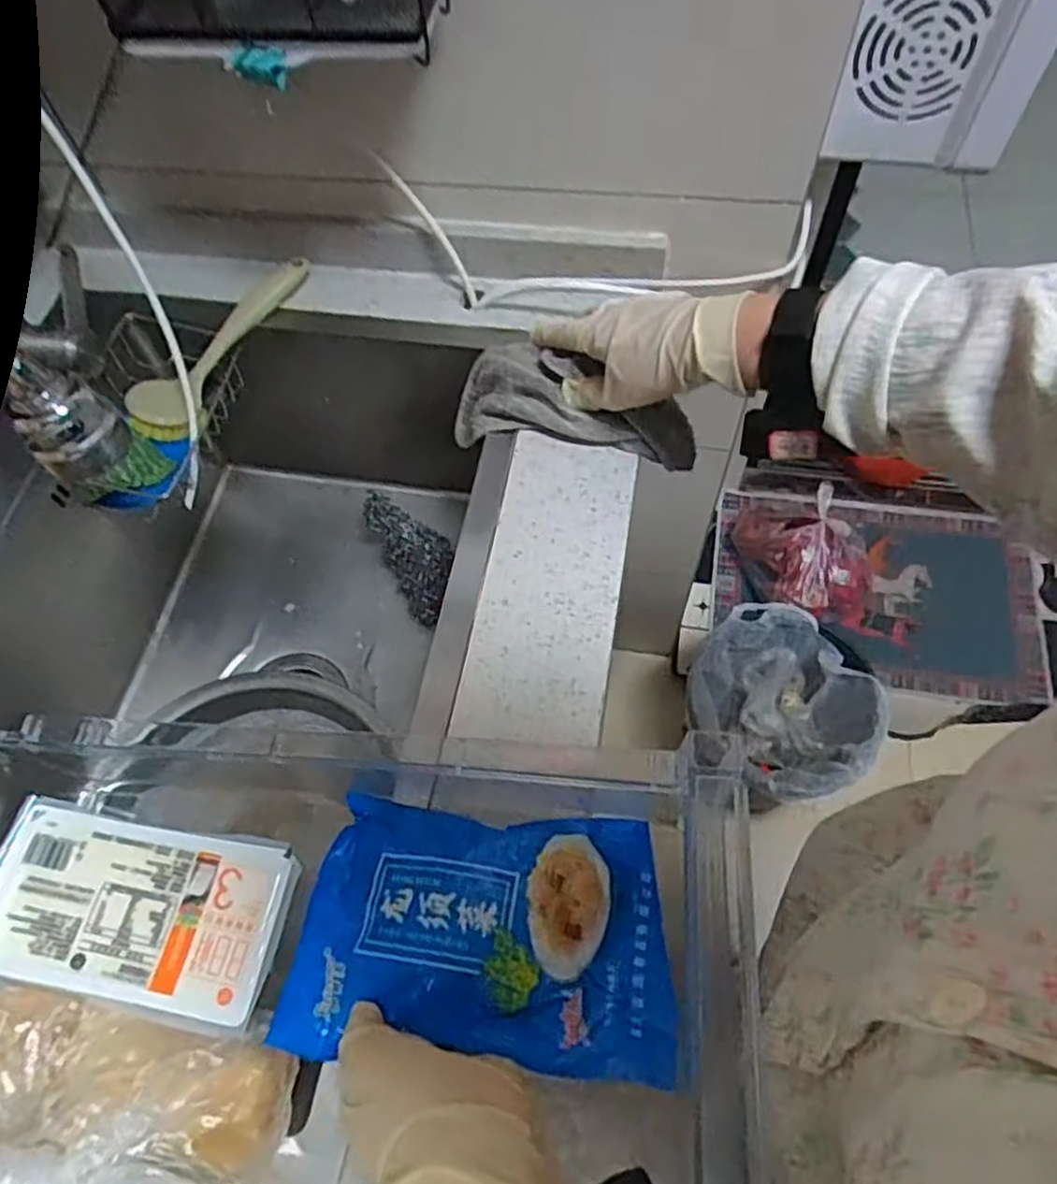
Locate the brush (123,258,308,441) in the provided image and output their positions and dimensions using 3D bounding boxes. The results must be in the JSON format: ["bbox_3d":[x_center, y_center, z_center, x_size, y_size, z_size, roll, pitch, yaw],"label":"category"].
[{"bbox_3d":[-0.269,-0.214,0.659,0.056,0.054,0.206,27,68,16],"label":"brush"}]

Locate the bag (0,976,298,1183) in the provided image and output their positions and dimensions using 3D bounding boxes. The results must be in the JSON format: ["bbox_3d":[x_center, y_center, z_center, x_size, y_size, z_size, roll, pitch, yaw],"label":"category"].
[{"bbox_3d":[-0.206,0.221,0.342,0.187,0.043,0.068,-1,63,3],"label":"bag"}]

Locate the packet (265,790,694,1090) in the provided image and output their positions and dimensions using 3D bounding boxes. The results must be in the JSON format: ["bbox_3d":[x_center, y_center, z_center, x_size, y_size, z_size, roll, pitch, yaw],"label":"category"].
[{"bbox_3d":[-0.021,0.173,0.389,0.196,0.029,0.130,4,48,5],"label":"packet"}]

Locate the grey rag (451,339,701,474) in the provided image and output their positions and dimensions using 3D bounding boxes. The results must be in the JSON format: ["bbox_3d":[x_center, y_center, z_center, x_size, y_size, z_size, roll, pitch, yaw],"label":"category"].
[{"bbox_3d":[0.024,-0.144,0.594,0.214,0.092,0.068,19,66,18],"label":"grey rag"}]

